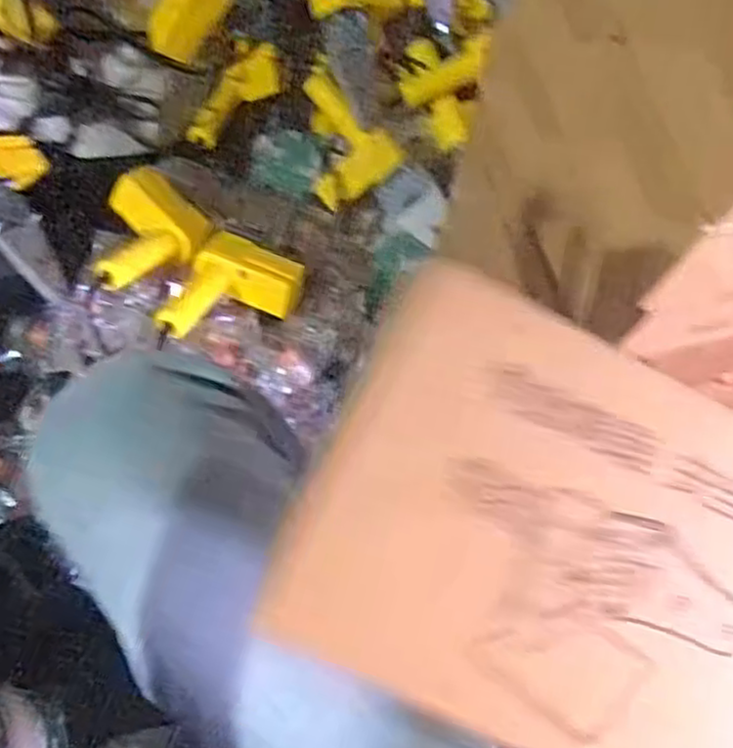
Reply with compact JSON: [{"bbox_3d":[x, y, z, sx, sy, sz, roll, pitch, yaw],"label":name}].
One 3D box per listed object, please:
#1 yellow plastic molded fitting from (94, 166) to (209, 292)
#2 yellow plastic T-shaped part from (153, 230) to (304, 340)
[{"bbox_3d":[-0.259,-0.169,0.834,0.138,0.058,0.114,-34,71,-18],"label":"yellow plastic molded fitting"},{"bbox_3d":[-0.148,-0.082,0.820,0.124,0.047,0.152,26,62,-4],"label":"yellow plastic T-shaped part"}]

